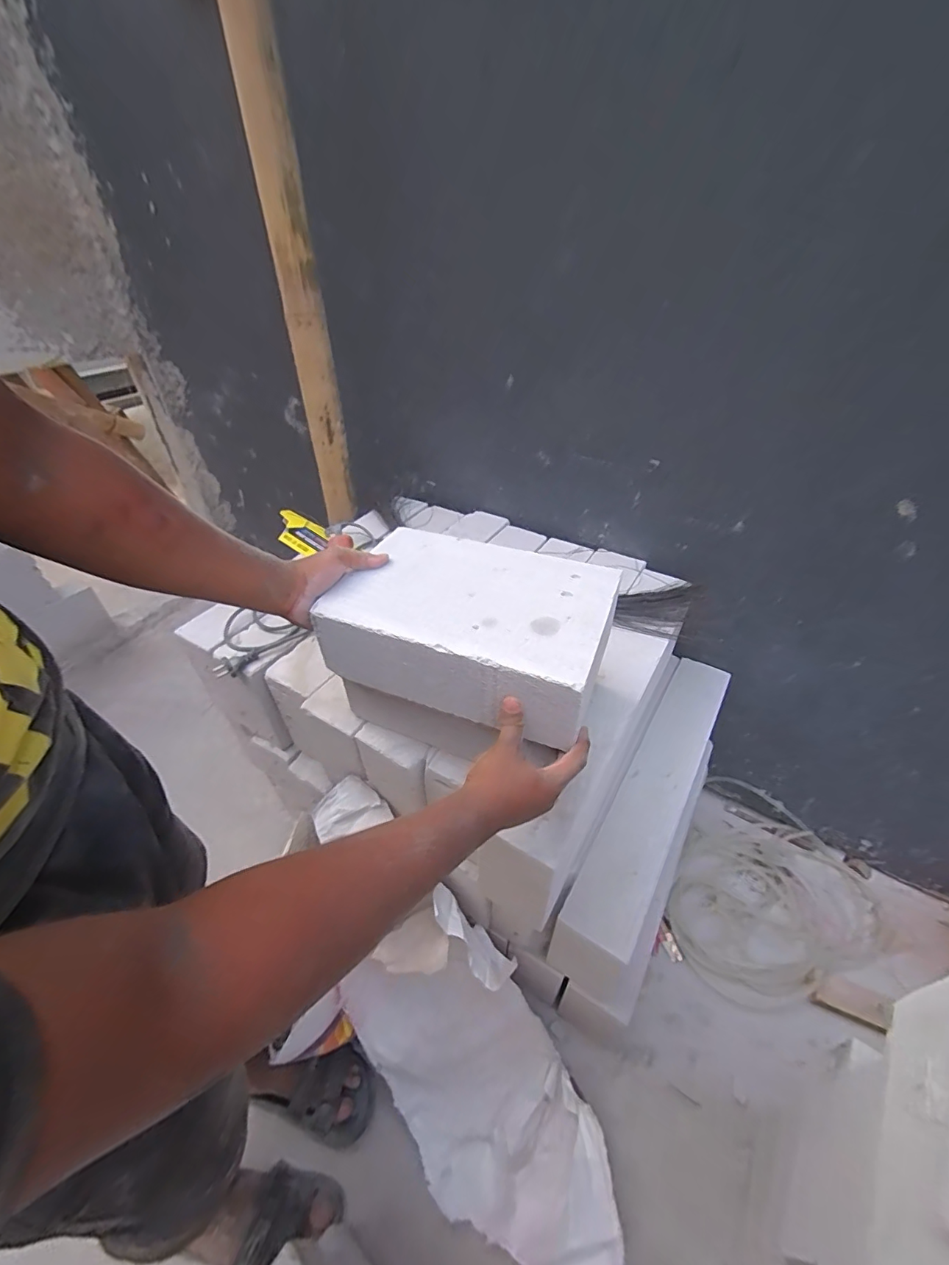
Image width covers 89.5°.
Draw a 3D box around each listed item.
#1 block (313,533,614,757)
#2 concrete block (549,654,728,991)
[{"bbox_3d":[-0.002,-0.009,0.555,0.290,0.097,0.184,15,43,19],"label":"block"},{"bbox_3d":[0.308,0.322,0.863,0.105,0.196,0.560,23,46,26],"label":"concrete block"}]

